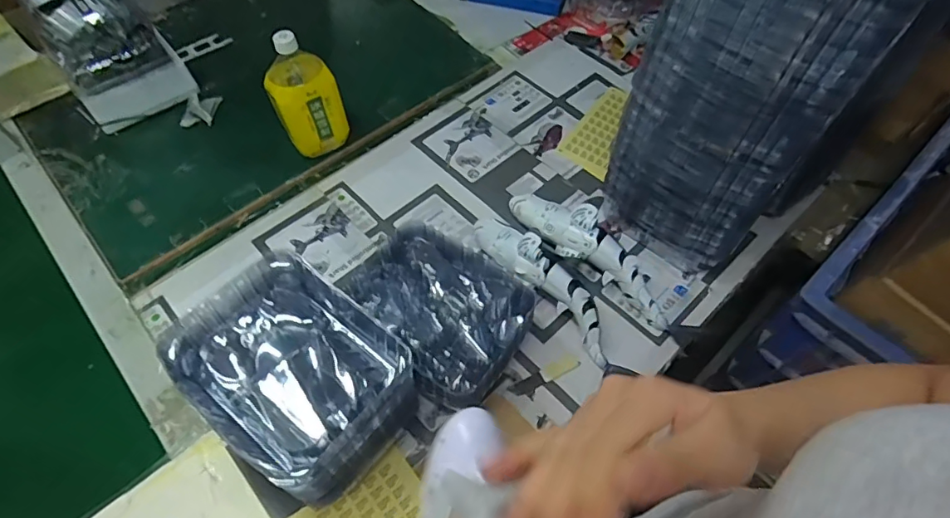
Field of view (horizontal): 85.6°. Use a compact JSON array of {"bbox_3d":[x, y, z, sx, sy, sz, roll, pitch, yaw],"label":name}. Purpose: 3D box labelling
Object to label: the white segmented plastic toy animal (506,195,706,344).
[{"bbox_3d":[0.180,-0.008,0.734,0.318,0.077,0.070,34,62,17],"label":"white segmented plastic toy animal"}]

